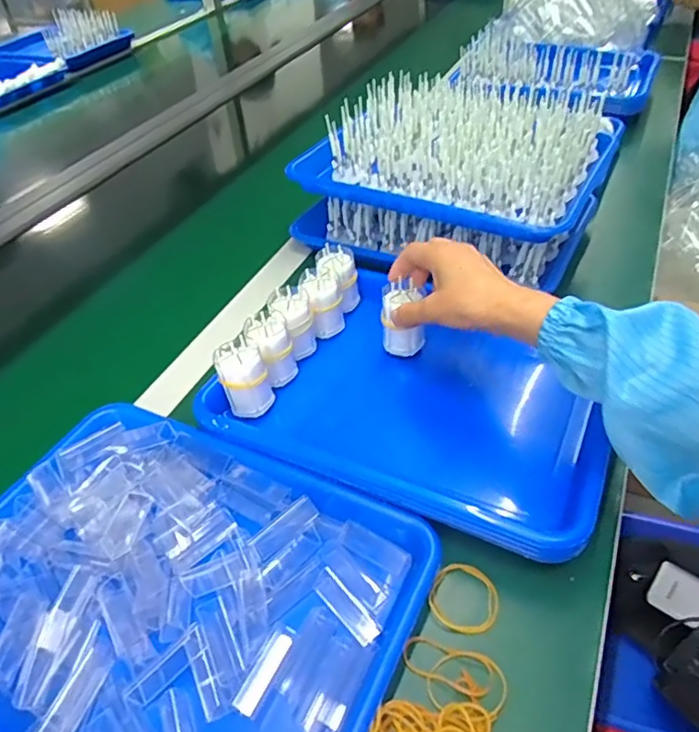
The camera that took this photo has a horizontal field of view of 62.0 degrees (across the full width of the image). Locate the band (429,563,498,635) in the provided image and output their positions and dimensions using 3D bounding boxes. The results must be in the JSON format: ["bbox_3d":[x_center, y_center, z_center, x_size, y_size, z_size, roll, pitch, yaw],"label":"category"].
[{"bbox_3d":[0.080,0.161,0.405,0.047,0.008,0.048,-1,45,1],"label":"band"}]

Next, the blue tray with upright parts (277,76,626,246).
[{"bbox_3d":[0.126,-0.252,0.676,0.310,0.097,0.238,21,49,26],"label":"blue tray with upright parts"}]

